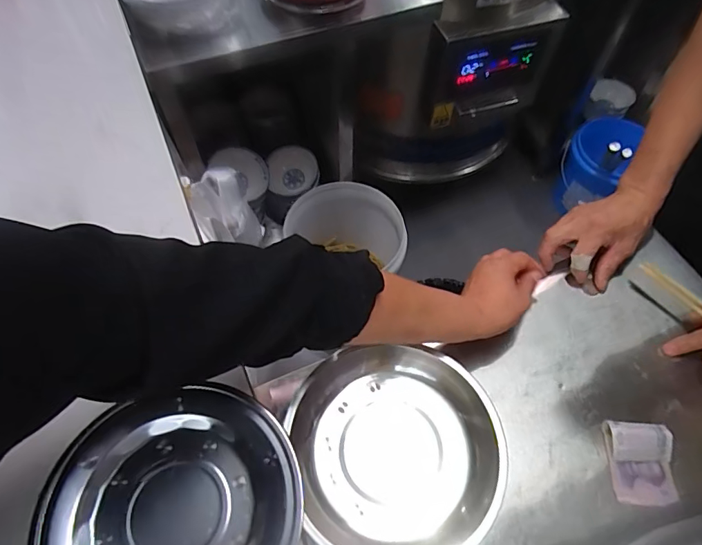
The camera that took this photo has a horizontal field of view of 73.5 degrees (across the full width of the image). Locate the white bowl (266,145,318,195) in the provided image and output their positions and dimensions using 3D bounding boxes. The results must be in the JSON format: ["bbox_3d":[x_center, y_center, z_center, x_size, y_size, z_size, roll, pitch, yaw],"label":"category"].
[{"bbox_3d":[-0.176,-0.289,1.359,0.144,0.120,0.066,-19,61,-12],"label":"white bowl"}]

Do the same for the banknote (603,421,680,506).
[{"bbox_3d":[0.301,0.196,0.484,0.061,0.022,0.076,2,59,0],"label":"banknote"}]

